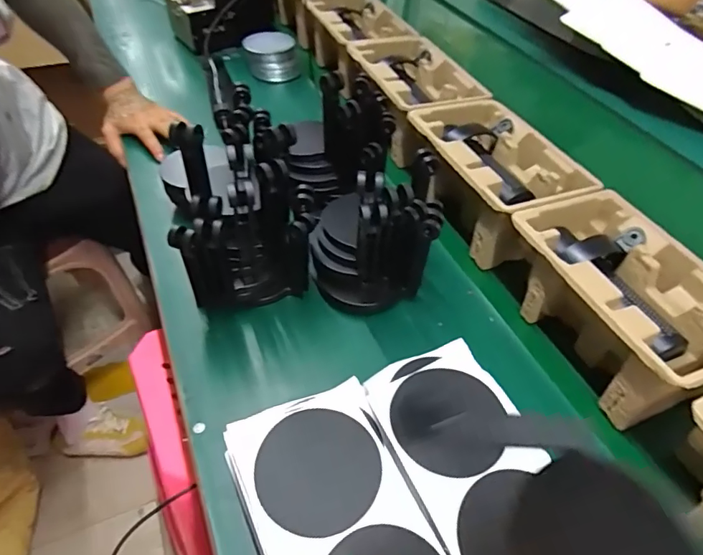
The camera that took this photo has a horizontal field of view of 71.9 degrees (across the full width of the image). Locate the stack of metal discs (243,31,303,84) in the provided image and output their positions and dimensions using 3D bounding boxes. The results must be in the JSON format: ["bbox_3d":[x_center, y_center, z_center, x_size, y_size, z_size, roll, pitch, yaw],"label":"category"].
[{"bbox_3d":[-0.153,-0.427,0.941,0.099,0.060,0.093,-9,50,-13],"label":"stack of metal discs"}]

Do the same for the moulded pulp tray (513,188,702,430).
[{"bbox_3d":[0.272,0.023,0.500,0.145,0.097,0.225,-18,53,-20],"label":"moulded pulp tray"}]

